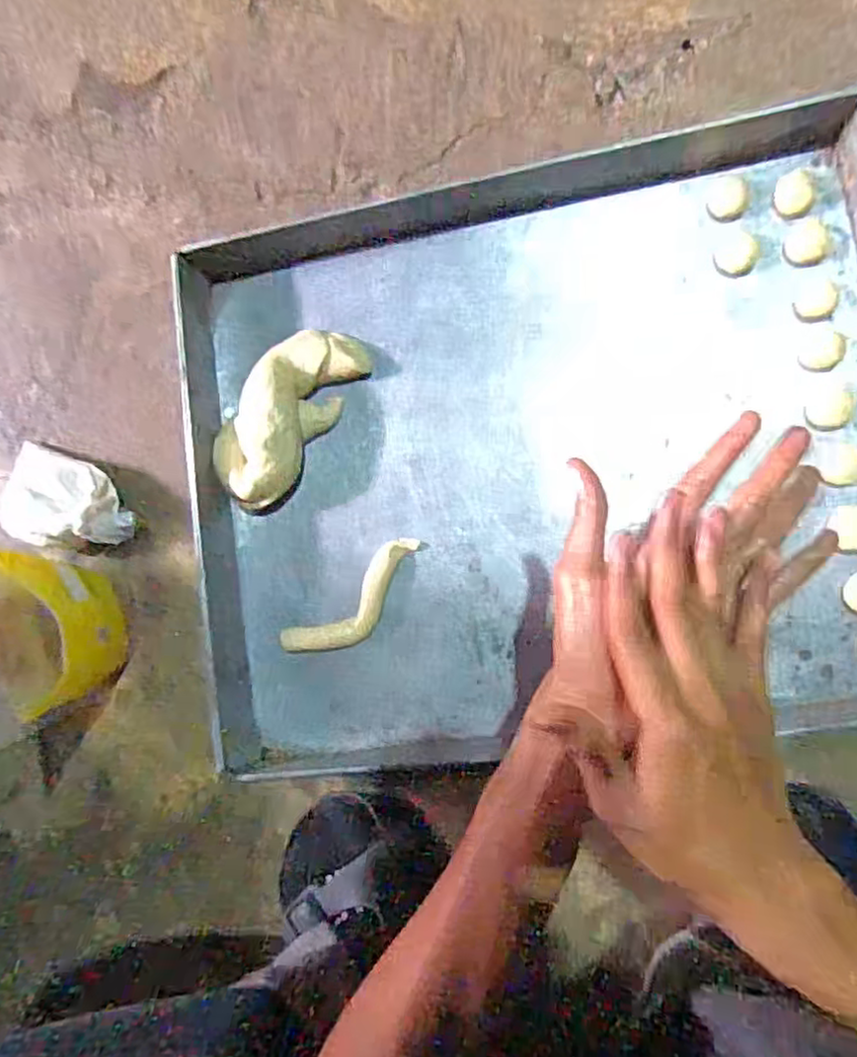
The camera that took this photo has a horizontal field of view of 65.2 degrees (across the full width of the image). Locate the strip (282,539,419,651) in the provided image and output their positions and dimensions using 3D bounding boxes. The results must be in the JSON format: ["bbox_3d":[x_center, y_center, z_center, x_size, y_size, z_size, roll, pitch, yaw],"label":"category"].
[{"bbox_3d":[-0.055,0.061,0.535,0.130,0.022,0.044,-41,83,6],"label":"strip"}]

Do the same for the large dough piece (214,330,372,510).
[{"bbox_3d":[-0.116,-0.094,0.537,0.071,0.044,0.158,34,94,9],"label":"large dough piece"}]

